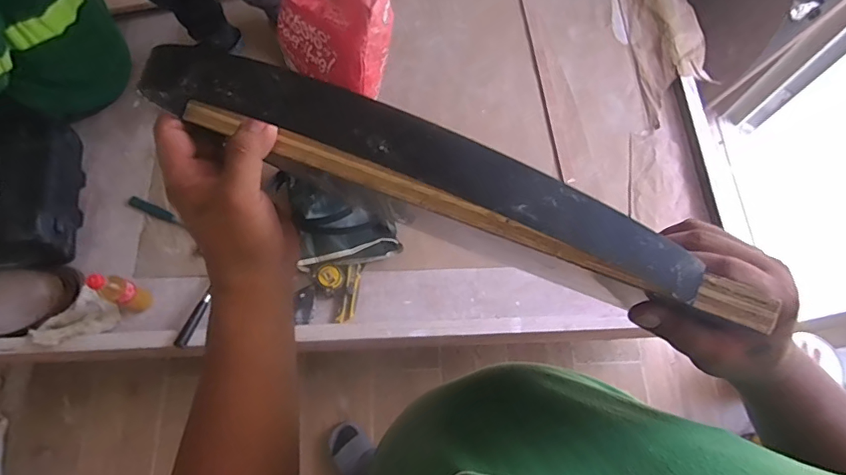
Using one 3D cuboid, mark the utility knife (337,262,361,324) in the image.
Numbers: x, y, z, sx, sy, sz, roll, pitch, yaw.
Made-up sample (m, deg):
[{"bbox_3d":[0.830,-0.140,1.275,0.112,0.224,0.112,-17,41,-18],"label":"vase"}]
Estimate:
[{"bbox_3d":[-0.169,0.130,1.108,0.034,0.020,0.140,10,70,3],"label":"utility knife"}]

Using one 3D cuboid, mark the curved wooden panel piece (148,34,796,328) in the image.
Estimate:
[{"bbox_3d":[0.032,-0.015,0.203,0.301,0.046,0.032,21,70,-10],"label":"curved wooden panel piece"}]

